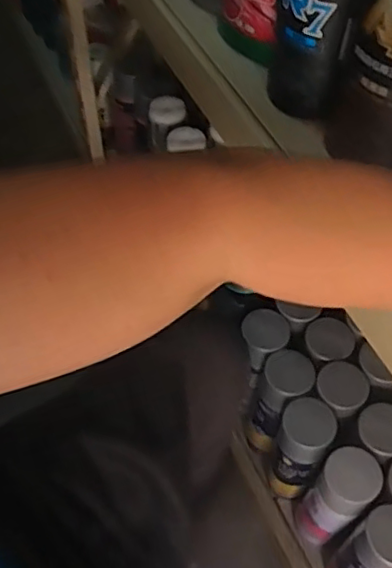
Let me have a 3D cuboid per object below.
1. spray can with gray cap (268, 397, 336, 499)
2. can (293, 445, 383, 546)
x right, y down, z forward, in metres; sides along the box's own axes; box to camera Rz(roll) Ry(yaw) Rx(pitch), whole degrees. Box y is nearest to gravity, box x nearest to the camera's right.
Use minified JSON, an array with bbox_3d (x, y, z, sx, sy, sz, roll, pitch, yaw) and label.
[{"bbox_3d":[0.129,0.211,0.765,0.055,0.185,0.058,0,55,0],"label":"spray can with gray cap"},{"bbox_3d":[0.169,0.263,0.738,0.063,0.199,0.064,0,55,0],"label":"can"}]

